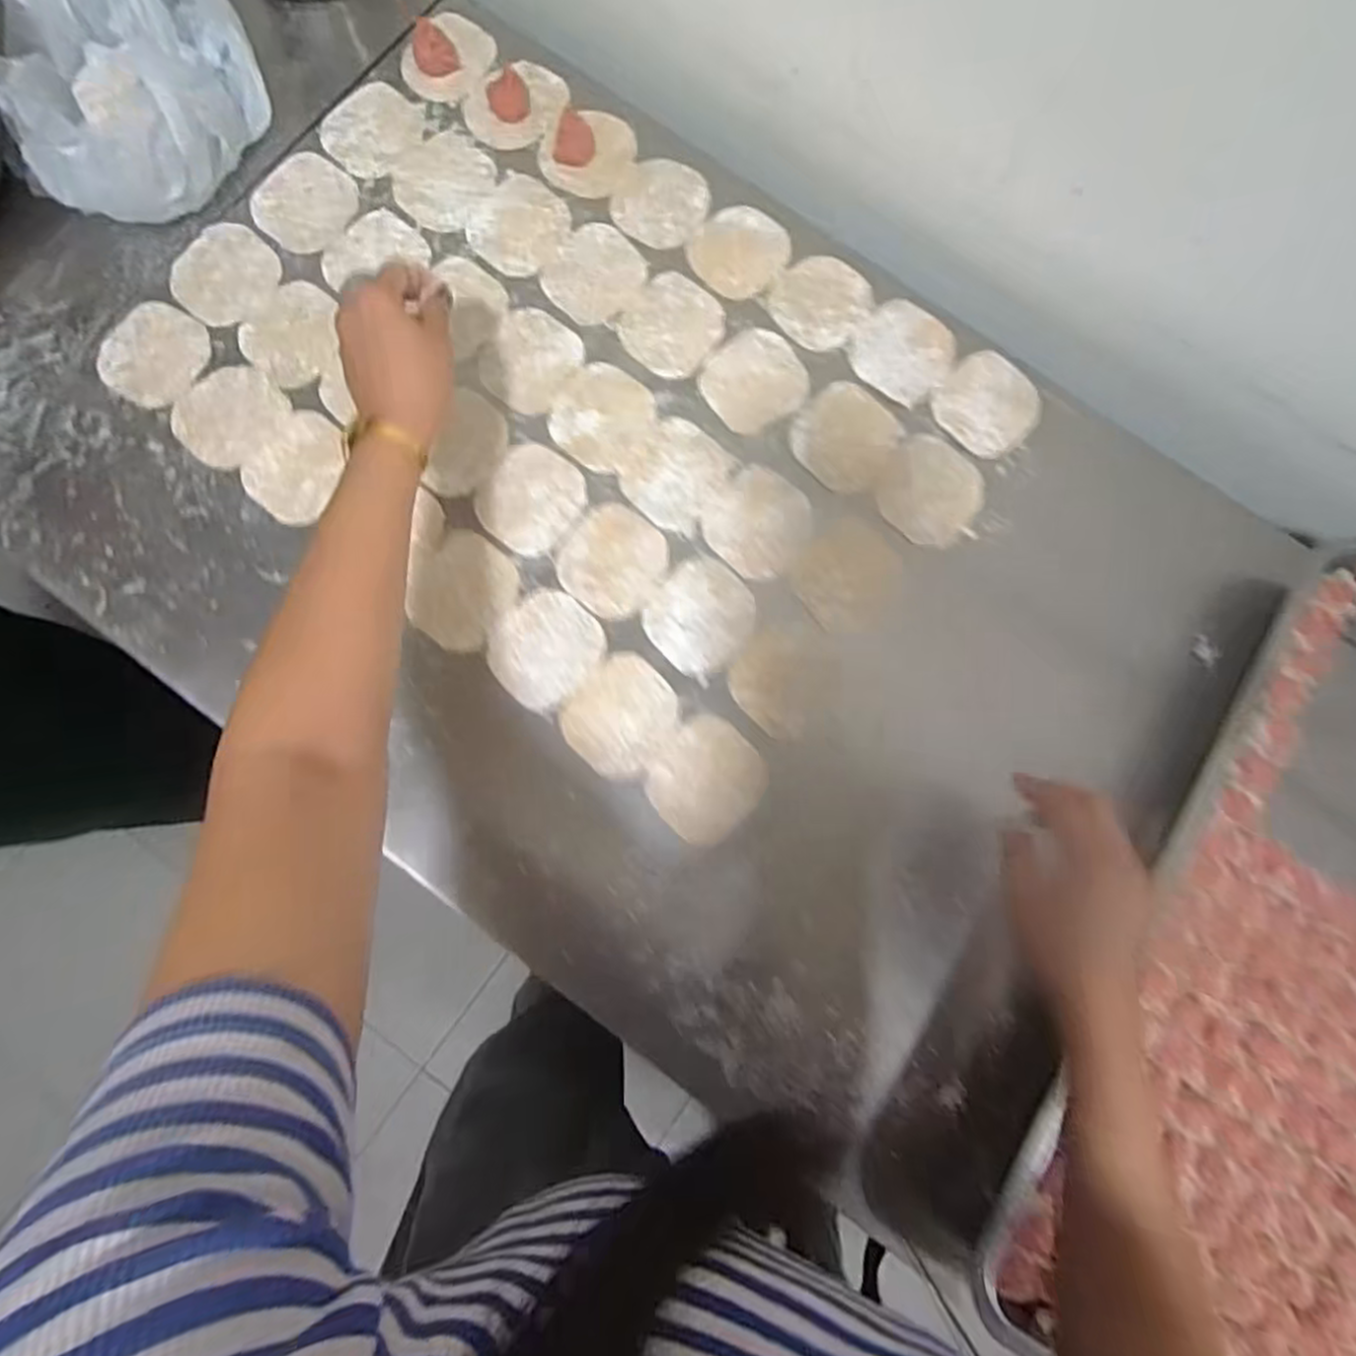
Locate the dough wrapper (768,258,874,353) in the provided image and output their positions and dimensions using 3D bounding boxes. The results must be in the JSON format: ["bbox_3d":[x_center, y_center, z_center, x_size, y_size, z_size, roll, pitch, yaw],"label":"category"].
[{"bbox_3d":[0.120,-0.313,0.596,0.074,0.006,0.078,0,81,-2],"label":"dough wrapper"}]

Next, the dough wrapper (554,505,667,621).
[{"bbox_3d":[-0.051,-0.092,0.553,0.078,0.004,0.080,0,81,-2],"label":"dough wrapper"}]

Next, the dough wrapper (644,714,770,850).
[{"bbox_3d":[0.021,0.074,0.525,0.077,0.004,0.080,44,82,5],"label":"dough wrapper"}]

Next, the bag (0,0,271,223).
[{"bbox_3d":[-0.425,-0.462,0.556,0.180,0.096,0.198,-26,83,-6],"label":"bag"}]

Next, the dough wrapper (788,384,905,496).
[{"bbox_3d":[0.133,-0.193,0.572,0.079,0.004,0.081,0,81,-2],"label":"dough wrapper"}]

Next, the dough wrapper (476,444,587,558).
[{"bbox_3d":[-0.116,-0.141,0.561,0.077,0.005,0.082,0,81,-2],"label":"dough wrapper"}]

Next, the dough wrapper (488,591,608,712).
[{"bbox_3d":[-0.100,-0.024,0.539,0.075,0.004,0.081,0,81,-2],"label":"dough wrapper"}]

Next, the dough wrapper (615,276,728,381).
[{"bbox_3d":[-0.004,-0.290,0.592,0.076,0.004,0.082,0,81,-2],"label":"dough wrapper"}]

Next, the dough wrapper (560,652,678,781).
[{"bbox_3d":[-0.041,0.027,0.531,0.074,0.004,0.082,41,82,4],"label":"dough wrapper"}]

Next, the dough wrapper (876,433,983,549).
[{"bbox_3d":[0.200,-0.147,0.567,0.077,0.004,0.084,0,81,-2],"label":"dough wrapper"}]

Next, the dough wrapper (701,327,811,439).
[{"bbox_3d":[0.063,-0.243,0.588,0.083,0.004,0.077,0,81,-2],"label":"dough wrapper"}]

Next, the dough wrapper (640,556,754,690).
[{"bbox_3d":[0.017,-0.048,0.545,0.077,0.004,0.081,38,82,4],"label":"dough wrapper"}]

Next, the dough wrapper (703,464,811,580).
[{"bbox_3d":[0.064,-0.123,0.560,0.077,0.004,0.081,0,81,-2],"label":"dough wrapper"}]

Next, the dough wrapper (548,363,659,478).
[{"bbox_3d":[-0.057,-0.210,0.576,0.085,0.004,0.080,0,81,-2],"label":"dough wrapper"}]

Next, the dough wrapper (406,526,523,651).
[{"bbox_3d":[-0.165,-0.068,0.542,0.075,0.006,0.085,29,81,3],"label":"dough wrapper"}]

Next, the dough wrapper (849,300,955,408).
[{"bbox_3d":[0.188,-0.270,0.592,0.077,0.005,0.084,0,81,-2],"label":"dough wrapper"}]

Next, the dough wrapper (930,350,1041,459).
[{"bbox_3d":[0.251,-0.222,0.582,0.079,0.007,0.080,0,81,-2],"label":"dough wrapper"}]

